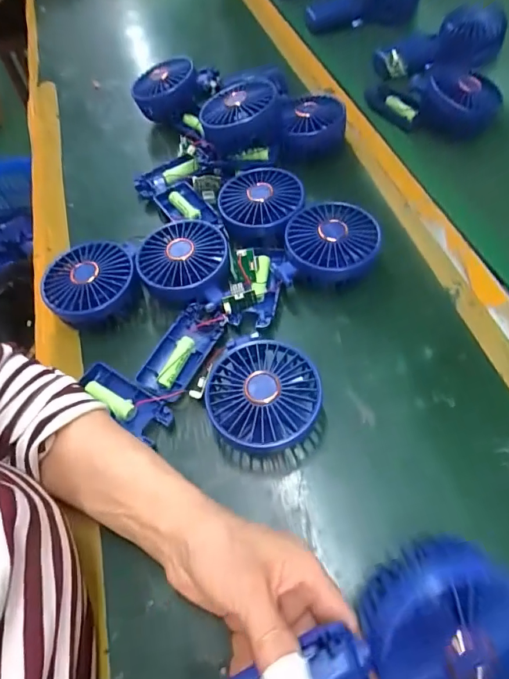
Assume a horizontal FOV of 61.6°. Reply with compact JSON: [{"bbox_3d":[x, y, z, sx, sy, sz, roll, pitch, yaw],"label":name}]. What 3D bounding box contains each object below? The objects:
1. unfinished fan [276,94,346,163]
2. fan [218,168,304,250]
[{"bbox_3d":[0.065,-0.249,0.495,0.076,0.040,0.080,-3,58,2],"label":"unfinished fan"},{"bbox_3d":[0.006,-0.135,0.433,0.080,0.036,0.080,-2,58,3],"label":"fan"}]

